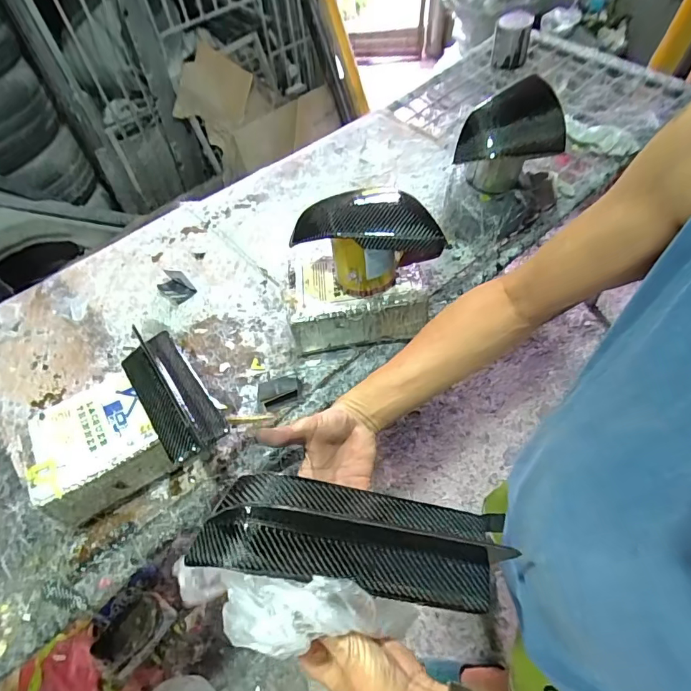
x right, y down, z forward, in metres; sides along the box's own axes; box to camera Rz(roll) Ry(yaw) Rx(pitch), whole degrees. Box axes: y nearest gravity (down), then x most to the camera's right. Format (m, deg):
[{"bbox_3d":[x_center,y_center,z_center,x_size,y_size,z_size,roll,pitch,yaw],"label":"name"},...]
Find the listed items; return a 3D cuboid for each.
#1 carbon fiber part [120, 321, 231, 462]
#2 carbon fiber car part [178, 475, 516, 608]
[{"bbox_3d":[-0.281,0.069,0.710,0.088,0.025,0.256,-33,60,-18],"label":"carbon fiber part"},{"bbox_3d":[0.015,0.183,0.426,0.290,0.036,0.092,10,52,-7],"label":"carbon fiber car part"}]

